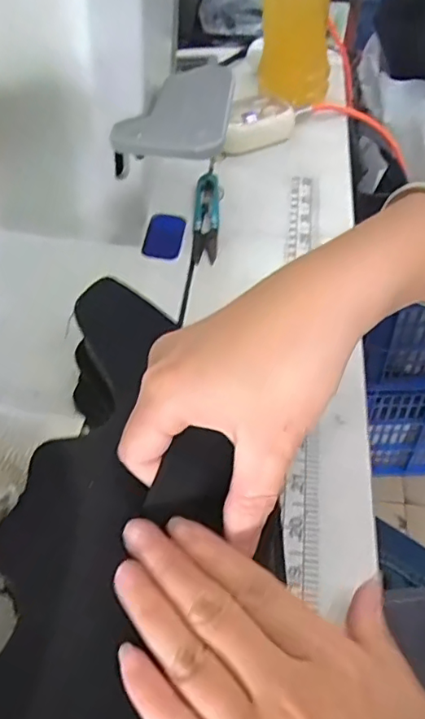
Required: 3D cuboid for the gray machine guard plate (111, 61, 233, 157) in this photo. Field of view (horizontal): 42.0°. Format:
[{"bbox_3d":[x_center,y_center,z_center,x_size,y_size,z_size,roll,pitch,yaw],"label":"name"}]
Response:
[{"bbox_3d":[-0.022,-0.168,0.367,0.068,0.016,0.098,3,50,7],"label":"gray machine guard plate"}]

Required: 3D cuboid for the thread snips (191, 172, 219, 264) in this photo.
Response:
[{"bbox_3d":[-0.005,-0.116,0.438,0.019,0.009,0.102,-1,50,4],"label":"thread snips"}]

